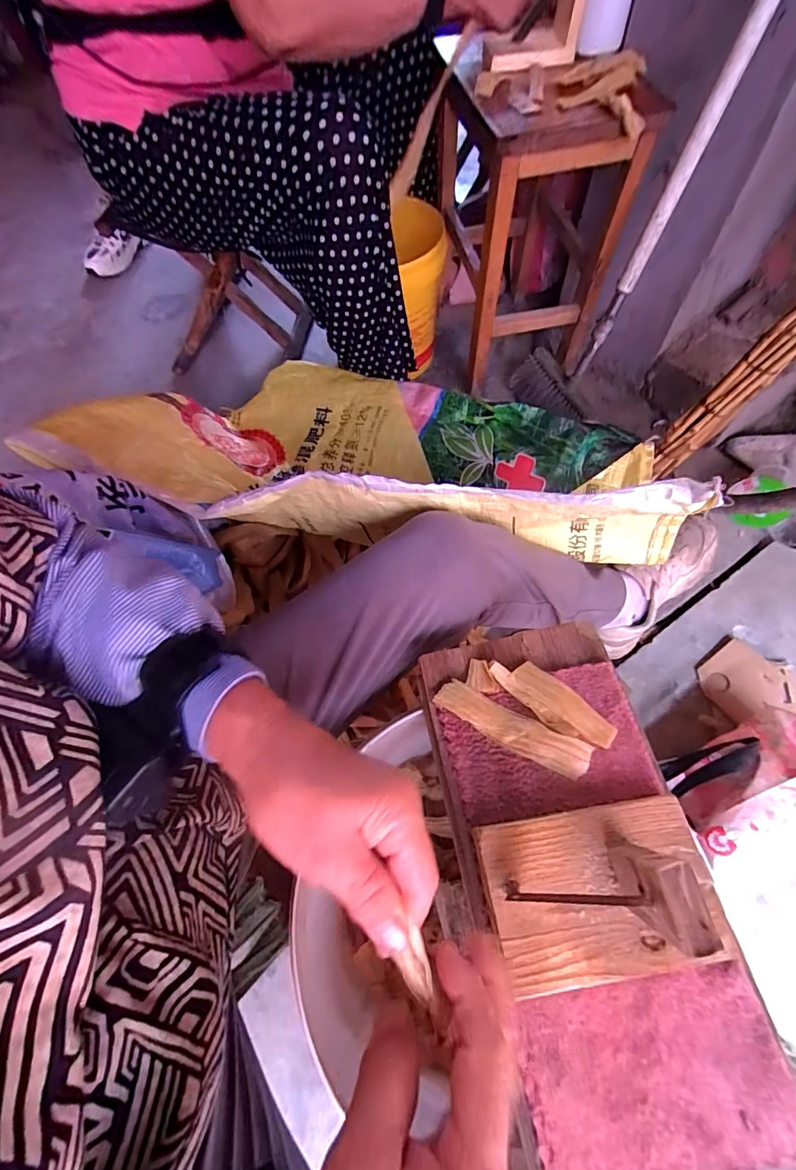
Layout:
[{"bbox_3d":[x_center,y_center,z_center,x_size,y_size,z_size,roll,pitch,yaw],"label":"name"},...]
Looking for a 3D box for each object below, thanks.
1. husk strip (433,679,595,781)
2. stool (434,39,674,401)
[{"bbox_3d":[0.086,0.109,0.341,0.118,0.012,0.027,26,68,15],"label":"husk strip"},{"bbox_3d":[0.226,-0.667,0.818,0.266,0.398,0.360,-6,64,0],"label":"stool"}]

